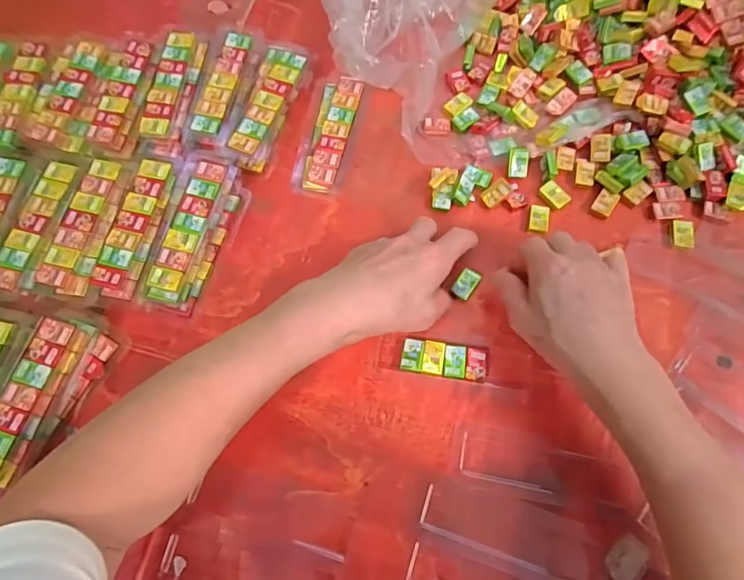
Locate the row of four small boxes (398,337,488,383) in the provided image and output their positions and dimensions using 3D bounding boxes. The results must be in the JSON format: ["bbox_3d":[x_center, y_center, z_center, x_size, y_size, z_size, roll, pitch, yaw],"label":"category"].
[{"bbox_3d":[0.059,0.056,0.392,0.070,0.010,0.028,7,70,4],"label":"row of four small boxes"}]

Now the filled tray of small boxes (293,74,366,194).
[{"bbox_3d":[-0.041,-0.150,0.466,0.047,0.016,0.123,11,70,5],"label":"filled tray of small boxes"}]

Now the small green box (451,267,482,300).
[{"bbox_3d":[0.080,-0.005,0.415,0.017,0.009,0.026,32,74,13],"label":"small green box"}]

